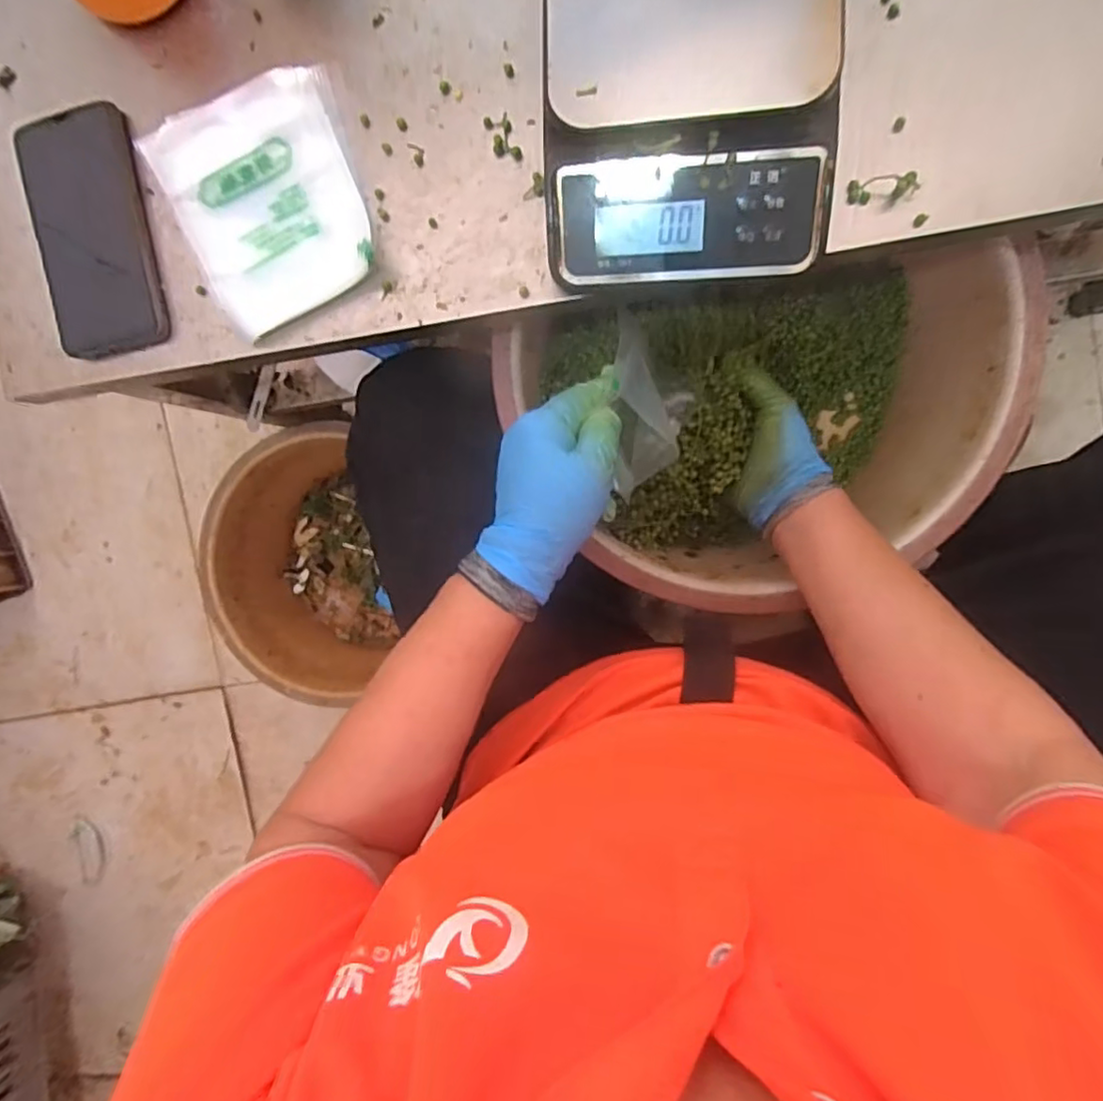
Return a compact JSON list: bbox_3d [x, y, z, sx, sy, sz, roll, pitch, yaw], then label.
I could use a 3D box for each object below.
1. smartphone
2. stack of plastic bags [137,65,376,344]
[{"bbox_3d":[-0.303,-0.208,0.410,0.077,0.007,0.152,-11,90,8],"label":"smartphone"},{"bbox_3d":[-0.180,-0.220,0.393,0.120,0.014,0.151,-20,89,8],"label":"stack of plastic bags"}]

